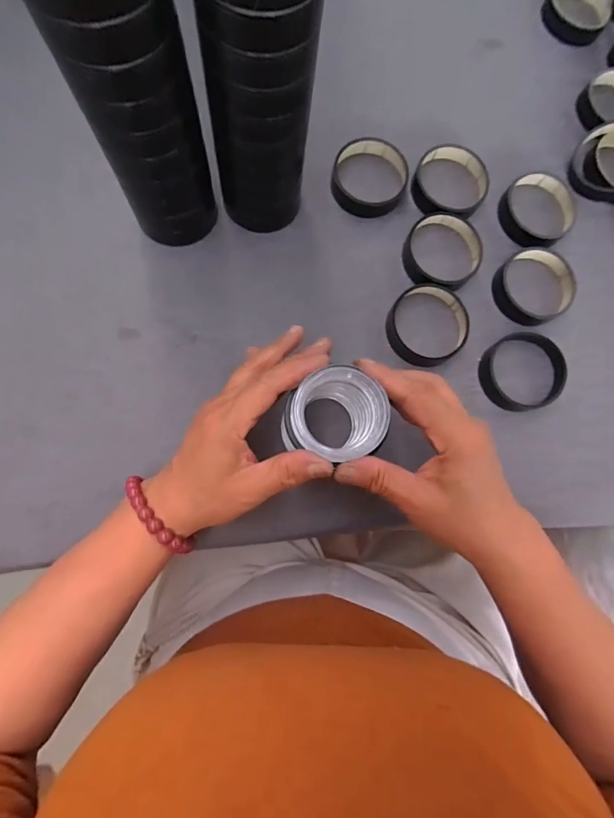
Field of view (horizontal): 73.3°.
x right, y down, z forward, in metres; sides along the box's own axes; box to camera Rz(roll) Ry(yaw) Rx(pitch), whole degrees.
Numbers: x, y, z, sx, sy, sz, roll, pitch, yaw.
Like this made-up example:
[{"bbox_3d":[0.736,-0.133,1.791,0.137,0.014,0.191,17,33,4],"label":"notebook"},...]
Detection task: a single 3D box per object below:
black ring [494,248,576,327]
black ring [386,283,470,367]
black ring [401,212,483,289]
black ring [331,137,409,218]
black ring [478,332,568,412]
[{"bbox_3d":[0.209,-0.113,0.376,0.070,0.018,0.070,1,82,-6],"label":"black ring"},{"bbox_3d":[0.105,-0.073,0.359,0.068,0.016,0.070,1,82,-6],"label":"black ring"},{"bbox_3d":[0.123,-0.145,0.374,0.070,0.014,0.070,1,82,-6],"label":"black ring"},{"bbox_3d":[0.058,-0.215,0.377,0.067,0.016,0.073,1,82,-6],"label":"black ring"},{"bbox_3d":[0.190,-0.033,0.361,0.073,0.016,0.066,-11,83,-8],"label":"black ring"}]

